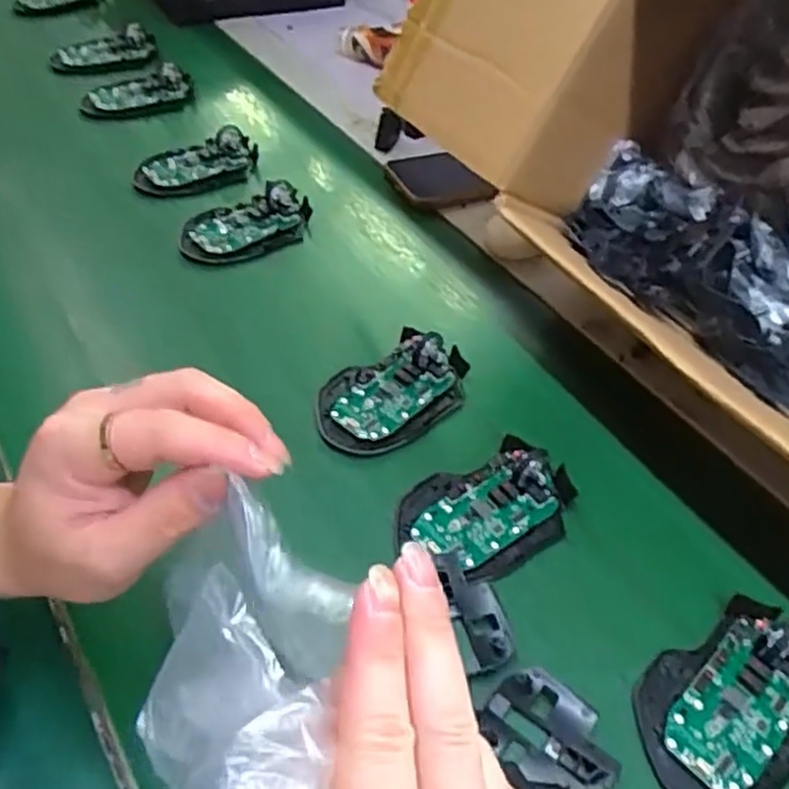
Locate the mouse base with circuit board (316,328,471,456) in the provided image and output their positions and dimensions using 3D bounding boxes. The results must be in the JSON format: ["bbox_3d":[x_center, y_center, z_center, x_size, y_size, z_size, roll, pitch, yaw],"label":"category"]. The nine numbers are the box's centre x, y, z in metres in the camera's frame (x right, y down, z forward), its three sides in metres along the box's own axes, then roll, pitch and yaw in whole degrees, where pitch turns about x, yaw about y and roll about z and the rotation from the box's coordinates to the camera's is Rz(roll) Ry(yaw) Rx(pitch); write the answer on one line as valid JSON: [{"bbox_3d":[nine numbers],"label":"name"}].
[{"bbox_3d":[0.000,-0.006,0.500,0.109,0.027,0.071,-24,52,-26],"label":"mouse base with circuit board"}]

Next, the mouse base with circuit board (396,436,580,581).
[{"bbox_3d":[0.057,0.061,0.443,0.111,0.024,0.076,-25,53,-27],"label":"mouse base with circuit board"}]

